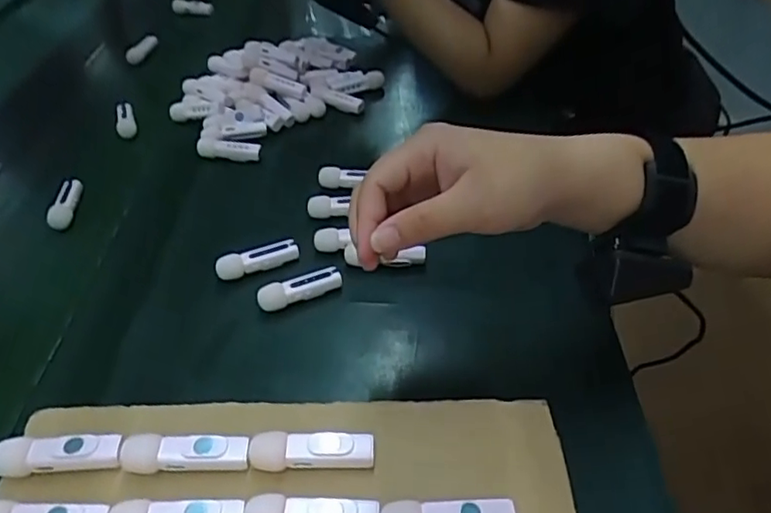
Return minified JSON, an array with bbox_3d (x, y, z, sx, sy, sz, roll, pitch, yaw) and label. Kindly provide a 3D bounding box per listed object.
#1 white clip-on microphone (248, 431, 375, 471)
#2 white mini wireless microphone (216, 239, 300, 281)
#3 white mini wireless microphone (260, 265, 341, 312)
[{"bbox_3d":[-0.039,0.101,0.316,0.064,0.015,0.016,-4,43,3],"label":"white clip-on microphone"},{"bbox_3d":[-0.104,0.002,0.489,0.065,0.015,0.015,-21,45,-15],"label":"white mini wireless microphone"},{"bbox_3d":[-0.066,0.023,0.463,0.064,0.019,0.017,-22,45,-16],"label":"white mini wireless microphone"}]

